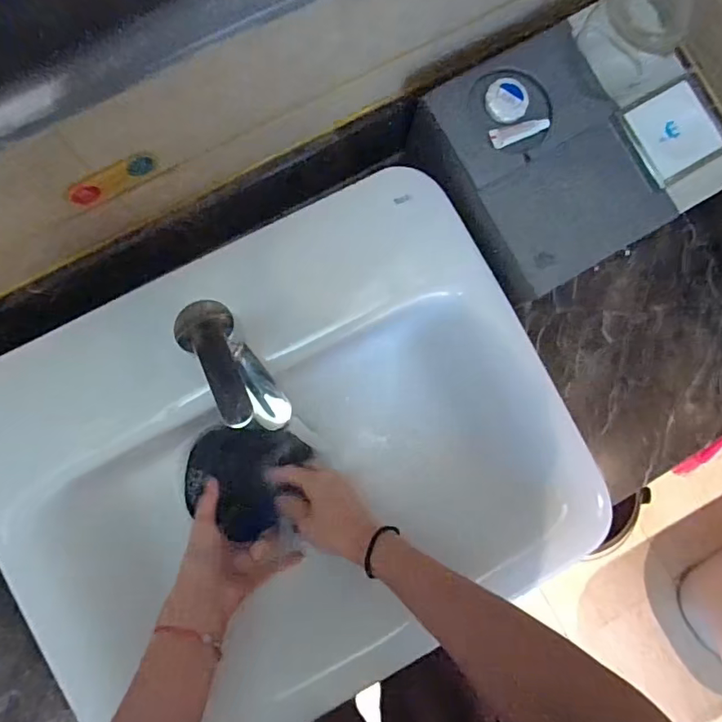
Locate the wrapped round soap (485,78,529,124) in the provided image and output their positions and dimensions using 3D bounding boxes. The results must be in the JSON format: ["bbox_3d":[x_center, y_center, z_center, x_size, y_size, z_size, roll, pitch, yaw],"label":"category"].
[{"bbox_3d":[0.145,-0.257,0.504,0.040,0.008,0.046,39,83,1],"label":"wrapped round soap"}]

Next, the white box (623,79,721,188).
[{"bbox_3d":[0.311,-0.229,0.512,0.081,0.012,0.077,-29,87,-6],"label":"white box"}]

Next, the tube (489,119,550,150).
[{"bbox_3d":[0.156,-0.226,0.505,0.058,0.007,0.020,-17,85,-6],"label":"tube"}]

